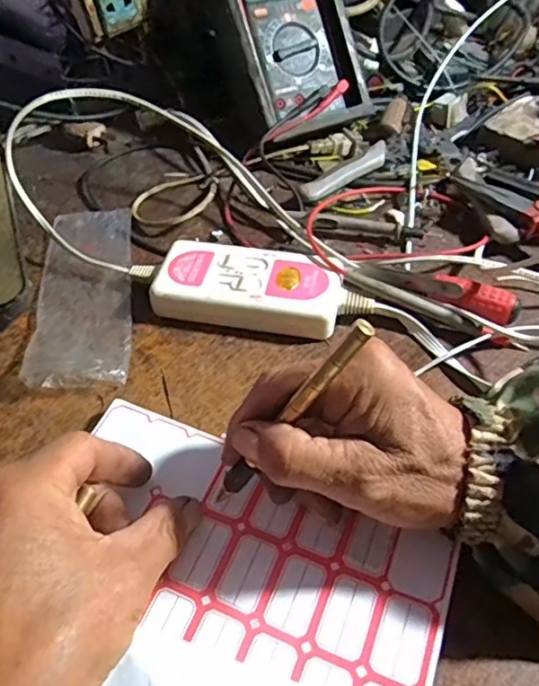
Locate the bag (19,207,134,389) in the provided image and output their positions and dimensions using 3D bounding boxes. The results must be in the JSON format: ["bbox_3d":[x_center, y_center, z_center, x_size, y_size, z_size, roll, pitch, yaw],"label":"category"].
[{"bbox_3d":[-0.130,-0.040,0.397,0.062,0.015,0.174,-10,50,-4],"label":"bag"}]

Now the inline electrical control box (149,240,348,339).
[{"bbox_3d":[-0.013,-0.037,0.385,0.121,0.024,0.058,7,51,10],"label":"inline electrical control box"}]

